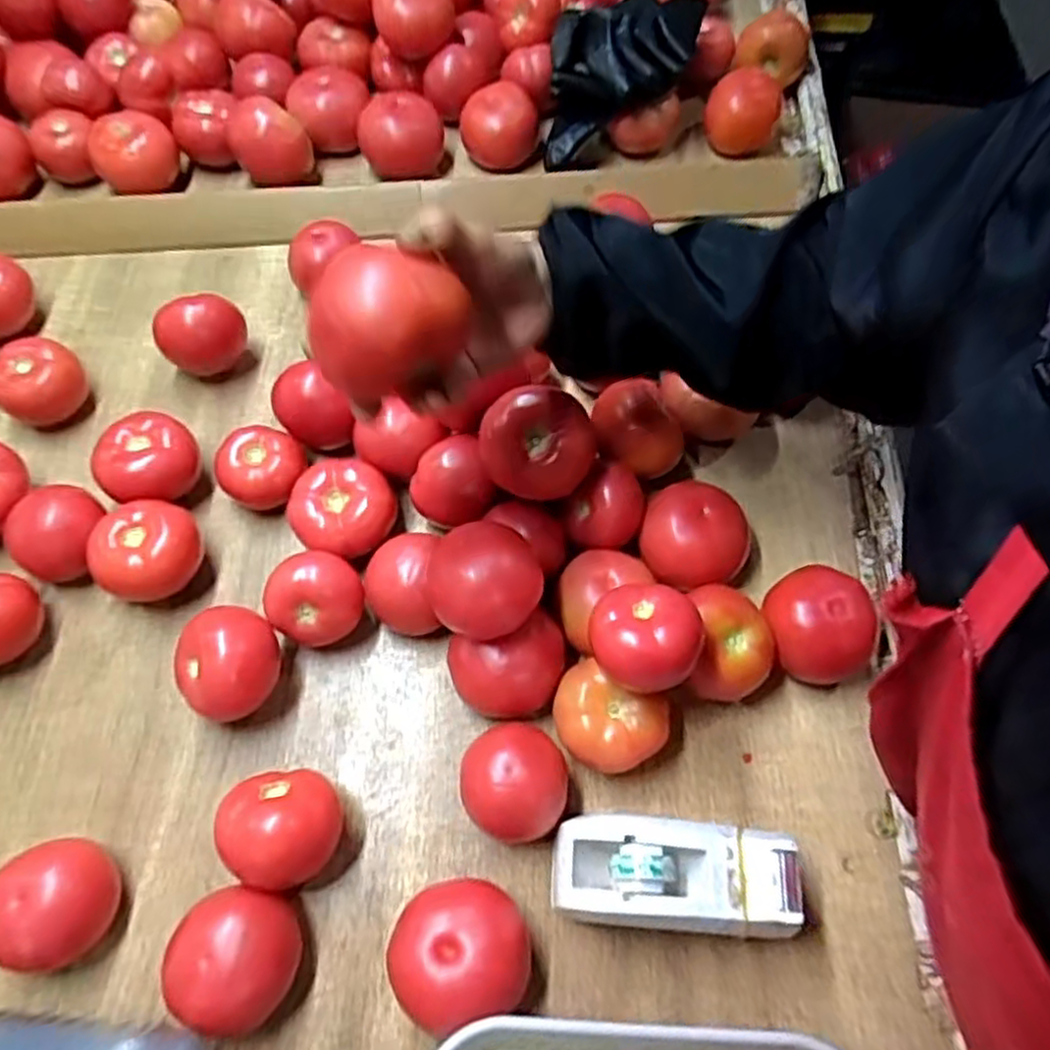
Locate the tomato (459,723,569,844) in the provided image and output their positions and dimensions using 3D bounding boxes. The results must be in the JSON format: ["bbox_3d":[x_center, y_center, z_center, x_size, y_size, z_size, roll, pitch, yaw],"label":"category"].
[{"bbox_3d":[-0.007,0.166,0.474,0.065,0.062,0.068,0,65,1],"label":"tomato"}]

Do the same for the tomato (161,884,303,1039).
[{"bbox_3d":[-0.171,0.257,0.439,0.068,0.055,0.074,0,65,1],"label":"tomato"}]

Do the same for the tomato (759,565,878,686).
[{"bbox_3d":[0.204,0.071,0.520,0.072,0.054,0.081,-2,65,0],"label":"tomato"}]

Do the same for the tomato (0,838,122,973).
[{"bbox_3d":[-0.288,0.231,0.452,0.064,0.062,0.070,0,63,1],"label":"tomato"}]

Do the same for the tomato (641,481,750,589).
[{"bbox_3d":[0.124,0.010,0.548,0.074,0.059,0.069,0,65,1],"label":"tomato"}]

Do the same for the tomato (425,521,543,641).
[{"bbox_3d":[-0.026,0.039,0.485,0.071,0.052,0.070,-11,65,-4],"label":"tomato"}]

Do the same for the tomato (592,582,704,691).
[{"bbox_3d":[0.074,0.072,0.464,0.062,0.053,0.064,0,65,1],"label":"tomato"}]

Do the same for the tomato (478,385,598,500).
[{"bbox_3d":[0.008,-0.052,0.520,0.075,0.058,0.065,-13,65,-5],"label":"tomato"}]

